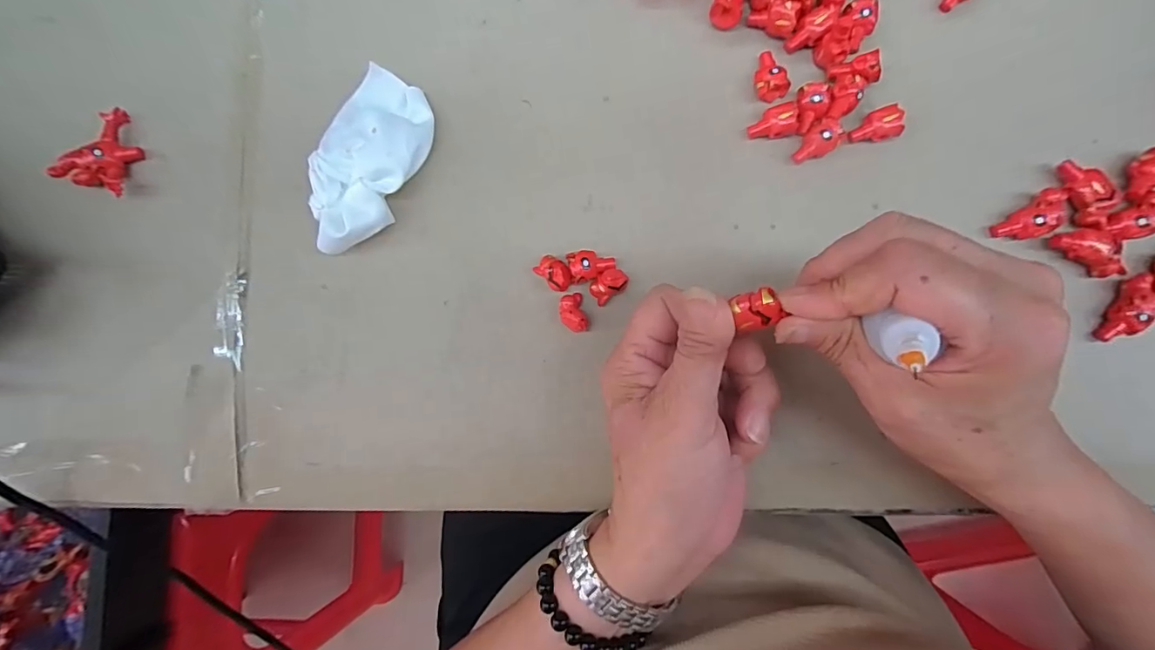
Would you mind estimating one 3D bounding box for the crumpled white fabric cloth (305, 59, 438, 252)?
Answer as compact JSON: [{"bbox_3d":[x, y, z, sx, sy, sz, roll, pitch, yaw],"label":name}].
[{"bbox_3d":[-0.110,-0.086,0.263,0.049,0.023,0.098,22,87,3],"label":"crumpled white fabric cloth"}]

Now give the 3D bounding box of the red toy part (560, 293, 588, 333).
[{"bbox_3d":[-0.002,-0.006,0.265,0.013,0.012,0.021,-15,86,1],"label":"red toy part"}]

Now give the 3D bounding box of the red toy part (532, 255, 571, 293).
[{"bbox_3d":[-0.012,-0.028,0.264,0.014,0.010,0.021,-43,86,-1],"label":"red toy part"}]

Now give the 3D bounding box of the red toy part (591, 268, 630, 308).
[{"bbox_3d":[0.017,-0.021,0.264,0.021,0.010,0.013,-35,86,0],"label":"red toy part"}]

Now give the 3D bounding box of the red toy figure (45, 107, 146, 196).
[{"bbox_3d":[-0.264,-0.099,0.276,0.030,0.017,0.046,17,87,3],"label":"red toy figure"}]

